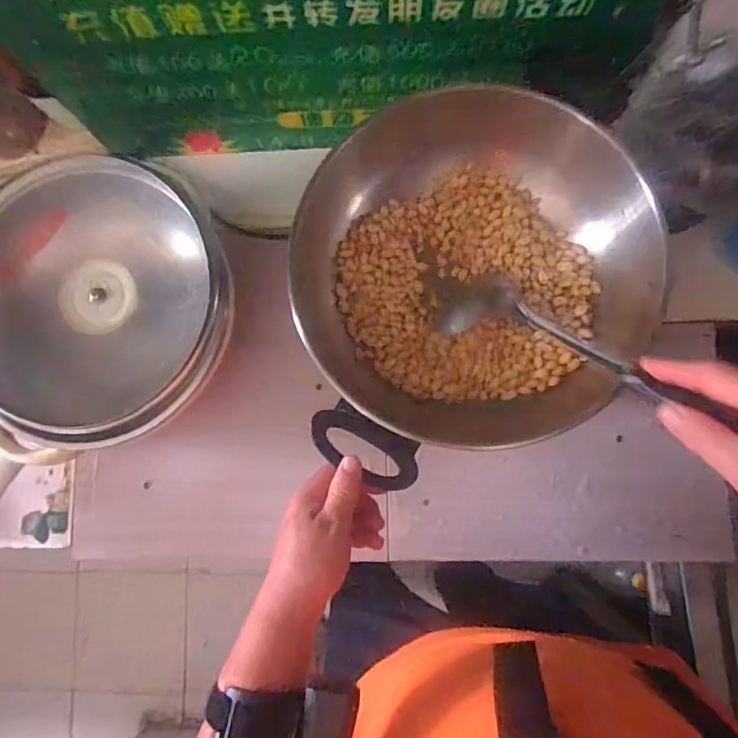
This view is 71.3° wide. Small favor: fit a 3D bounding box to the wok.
[{"bbox_3d":[0.082,-0.094,0.482,0.314,0.087,0.327,-12,83,2],"label":"wok"}]

